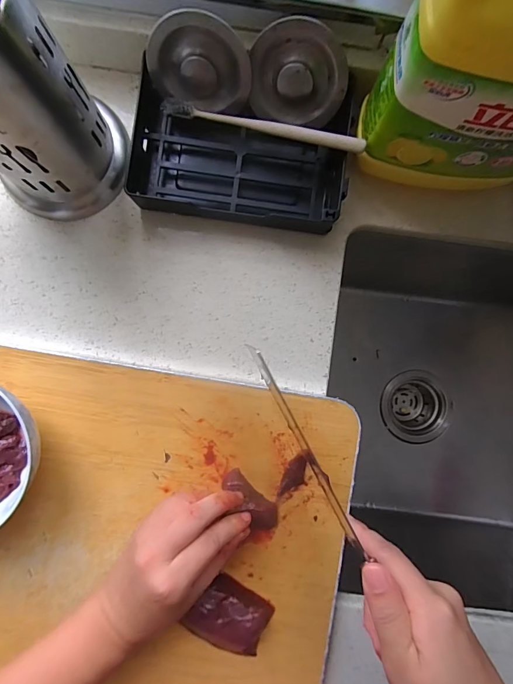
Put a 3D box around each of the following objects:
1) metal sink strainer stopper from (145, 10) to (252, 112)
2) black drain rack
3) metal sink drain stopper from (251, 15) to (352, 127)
[{"bbox_3d":[-0.046,-0.229,0.311,0.082,0.064,0.020,9,51,1],"label":"metal sink strainer stopper"},{"bbox_3d":[-0.016,-0.167,0.340,0.192,0.042,0.111,8,88,-1],"label":"black drain rack"},{"bbox_3d":[0.035,-0.221,0.315,0.078,0.072,0.013,10,49,3],"label":"metal sink drain stopper"}]

